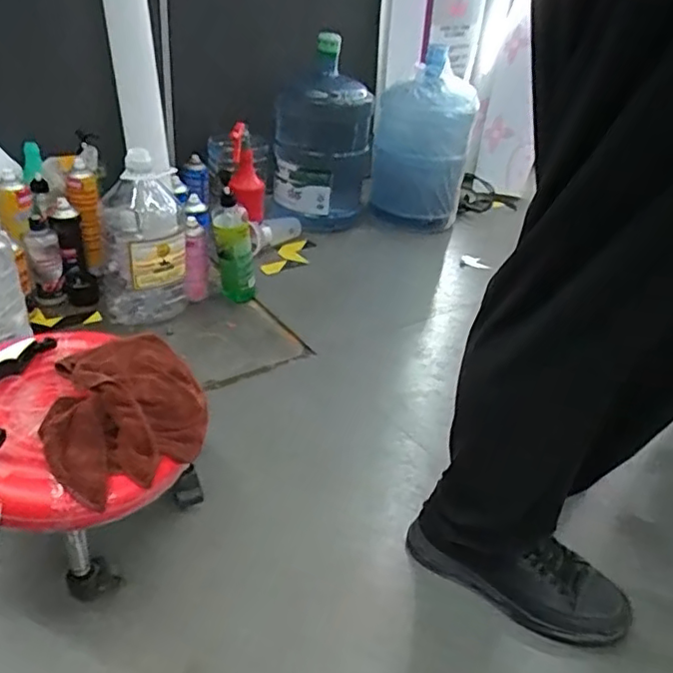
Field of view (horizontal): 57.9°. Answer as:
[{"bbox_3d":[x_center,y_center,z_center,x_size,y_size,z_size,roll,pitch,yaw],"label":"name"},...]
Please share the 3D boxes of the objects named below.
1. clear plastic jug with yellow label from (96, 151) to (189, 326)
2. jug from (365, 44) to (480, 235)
[{"bbox_3d":[-0.397,-0.199,1.228,0.170,0.328,0.176,-5,34,-17],"label":"clear plastic jug with yellow label"},{"bbox_3d":[0.241,-0.555,1.743,0.262,0.452,0.256,8,33,4],"label":"jug"}]

